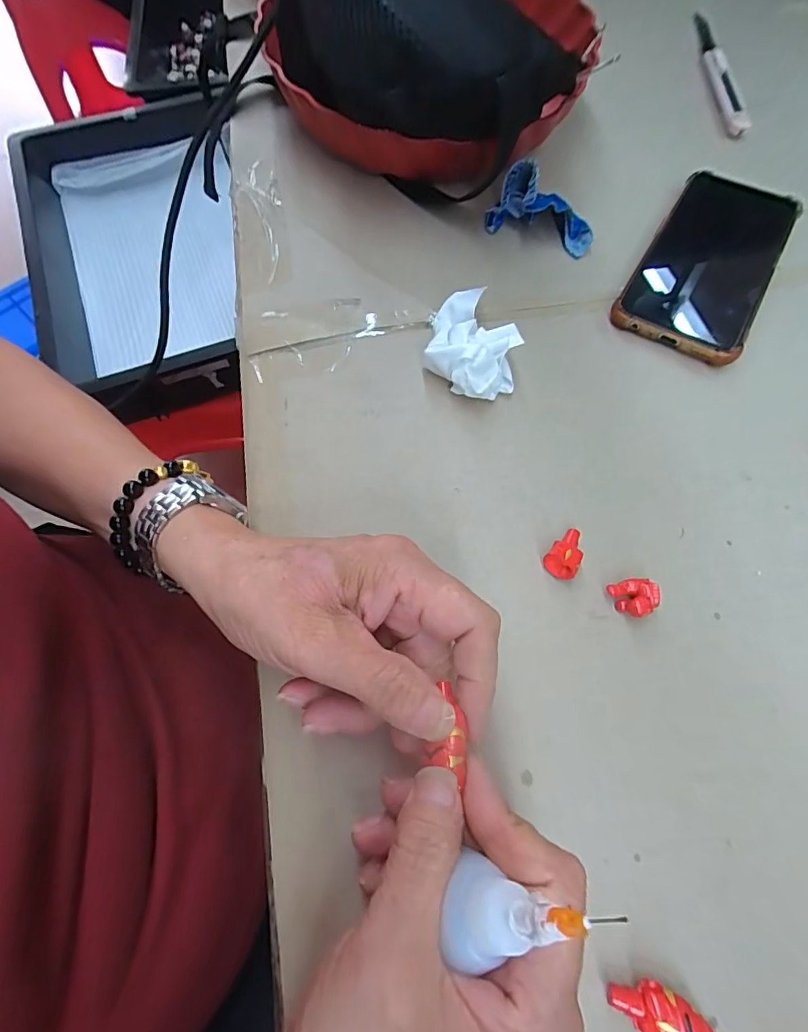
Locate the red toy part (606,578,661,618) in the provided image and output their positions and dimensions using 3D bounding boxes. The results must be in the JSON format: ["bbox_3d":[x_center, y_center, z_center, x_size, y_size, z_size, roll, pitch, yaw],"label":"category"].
[{"bbox_3d":[0.113,0.041,0.237,0.021,0.012,0.018,-11,69,-2],"label":"red toy part"}]

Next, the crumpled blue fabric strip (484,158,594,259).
[{"bbox_3d":[0.097,-0.205,0.325,0.071,0.043,0.031,26,72,-3],"label":"crumpled blue fabric strip"}]

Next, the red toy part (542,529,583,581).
[{"bbox_3d":[0.083,0.018,0.245,0.016,0.014,0.026,33,74,14],"label":"red toy part"}]

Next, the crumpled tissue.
[{"bbox_3d":[0.040,-0.101,0.280,0.051,0.032,0.068,10,70,6],"label":"crumpled tissue"}]

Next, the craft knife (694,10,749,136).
[{"bbox_3d":[0.271,-0.385,0.412,0.019,0.009,0.177,4,69,4],"label":"craft knife"}]

